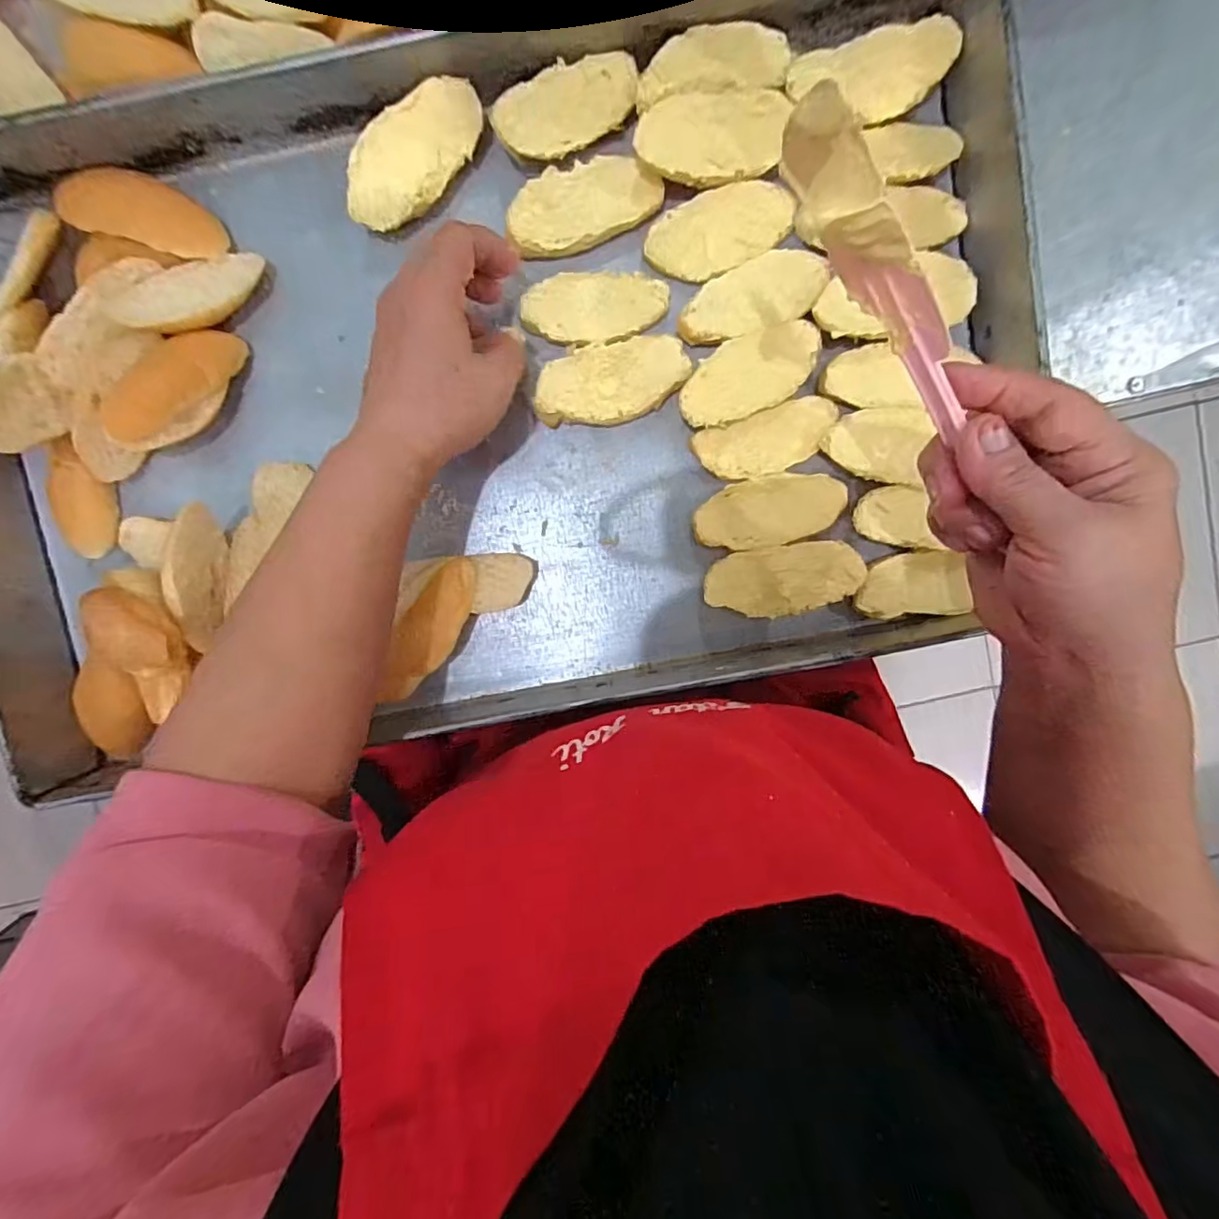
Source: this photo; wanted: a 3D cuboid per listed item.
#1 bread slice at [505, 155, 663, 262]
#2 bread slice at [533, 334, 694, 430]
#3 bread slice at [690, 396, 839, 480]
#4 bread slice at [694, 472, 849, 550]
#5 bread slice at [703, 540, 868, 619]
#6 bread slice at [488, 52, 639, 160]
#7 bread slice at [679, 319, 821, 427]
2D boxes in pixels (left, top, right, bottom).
[{"bbox_3d":[-0.017,-0.240,0.339,0.090,0.013,0.046,-20,98,2],"label":"bread slice"},{"bbox_3d":[0.002,-0.137,0.350,0.092,0.013,0.045,-9,98,1],"label":"bread slice"},{"bbox_3d":[0.097,-0.103,0.356,0.085,0.015,0.036,-18,98,2],"label":"bread slice"},{"bbox_3d":[0.098,-0.061,0.358,0.090,0.017,0.041,-12,98,1],"label":"bread slice"},{"bbox_3d":[0.105,-0.018,0.358,0.092,0.028,0.042,-8,98,0],"label":"bread slice"},{"bbox_3d":[-0.024,-0.284,0.327,0.083,0.011,0.037,-26,114,-4],"label":"bread slice"},{"bbox_3d":[0.082,-0.138,0.342,0.087,0.019,0.041,-24,98,3],"label":"bread slice"}]

